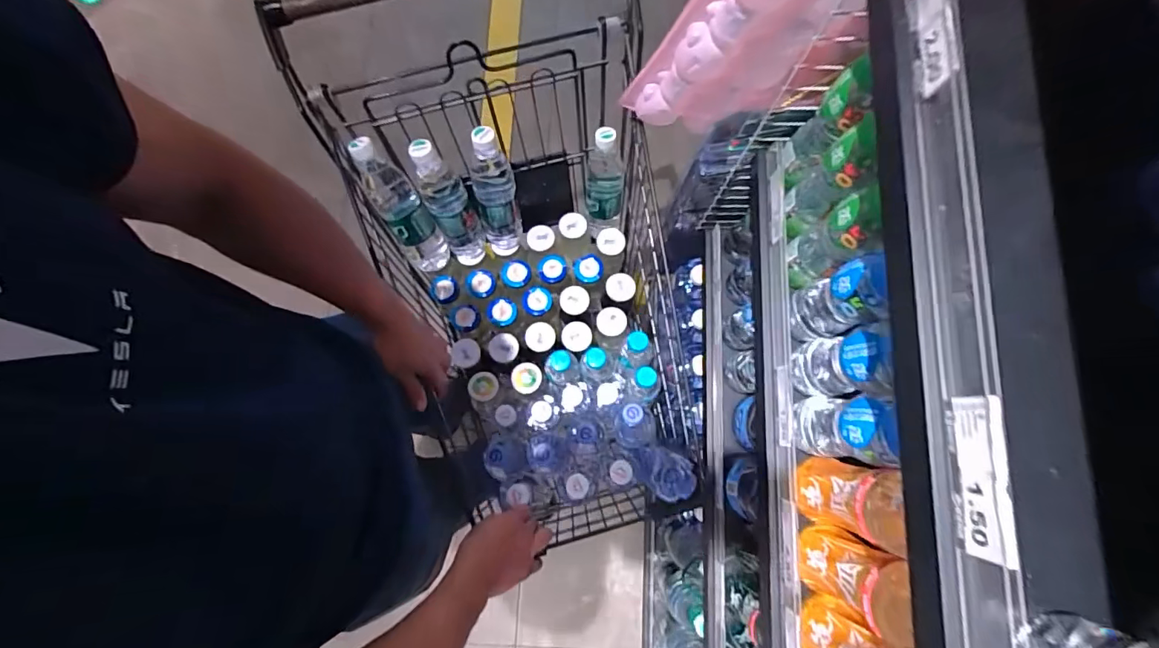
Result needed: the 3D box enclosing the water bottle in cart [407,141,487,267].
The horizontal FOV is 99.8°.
[{"bbox_3d":[-0.200,-0.184,0.747,0.060,0.235,0.057,-24,58,-4],"label":"water bottle in cart"}]

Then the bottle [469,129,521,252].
[{"bbox_3d":[-0.132,-0.208,0.754,0.065,0.228,0.062,-3,55,-1],"label":"bottle"}]

